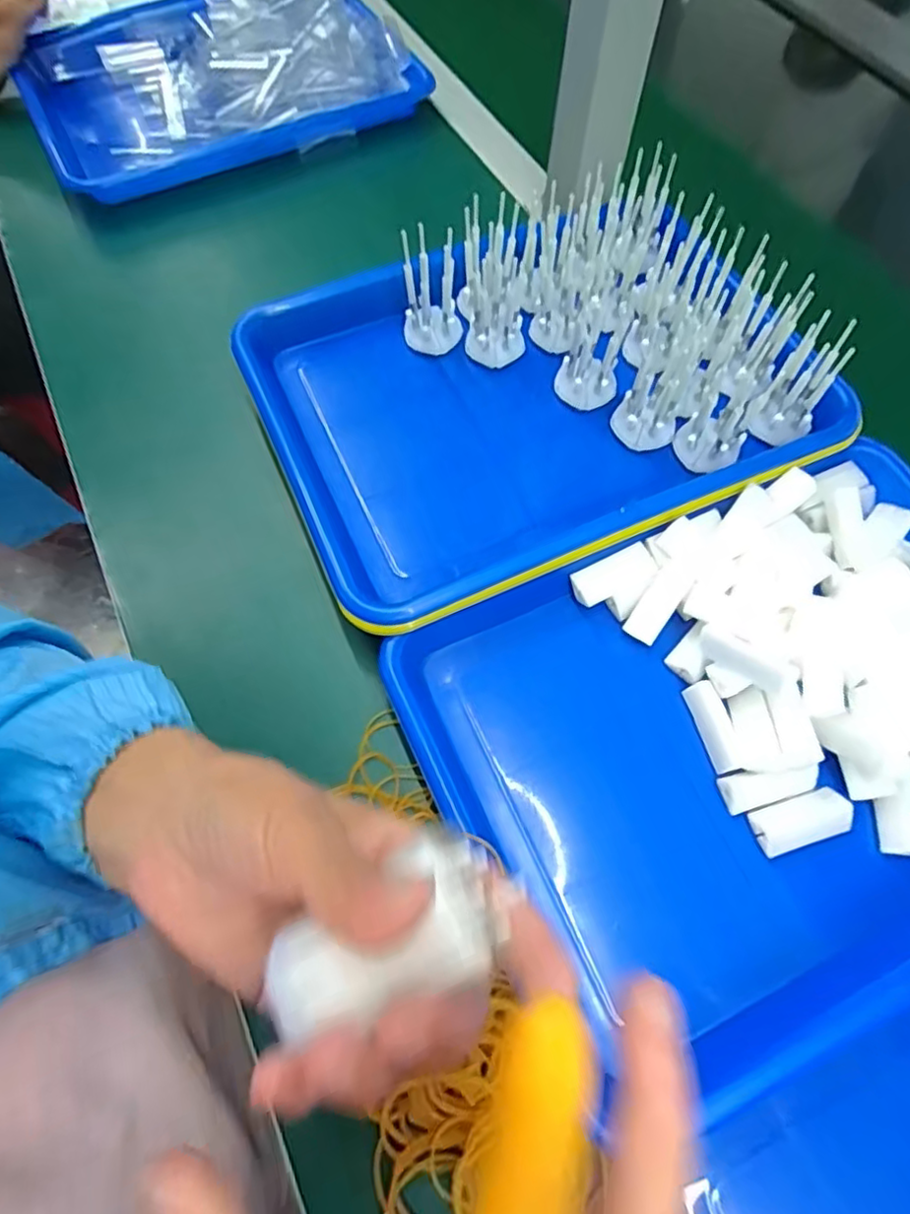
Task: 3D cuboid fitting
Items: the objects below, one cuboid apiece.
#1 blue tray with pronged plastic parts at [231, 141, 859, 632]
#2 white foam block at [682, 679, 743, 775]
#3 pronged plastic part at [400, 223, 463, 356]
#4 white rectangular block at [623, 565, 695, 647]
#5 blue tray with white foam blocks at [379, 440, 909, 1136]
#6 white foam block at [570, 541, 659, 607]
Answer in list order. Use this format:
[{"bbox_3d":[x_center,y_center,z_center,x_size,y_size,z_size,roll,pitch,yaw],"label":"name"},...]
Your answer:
[{"bbox_3d":[0.051,-0.146,0.380,0.330,0.065,0.248,-22,69,-11],"label":"blue tray with pronged plastic parts"},{"bbox_3d":[0.135,0.062,0.323,0.013,0.015,0.045,-17,68,-9],"label":"white foam block"},{"bbox_3d":[-0.014,-0.198,0.393,0.036,0.074,0.027,0,67,-2],"label":"pronged plastic part"},{"bbox_3d":[0.111,-0.001,0.339,0.018,0.007,0.044,35,99,13],"label":"white rectangular block"},{"bbox_3d":[0.155,0.061,0.322,0.326,0.045,0.233,-22,69,-11],"label":"blue tray with white foam blocks"},{"bbox_3d":[0.088,-0.017,0.346,0.046,0.008,0.021,-27,69,2],"label":"white foam block"}]

